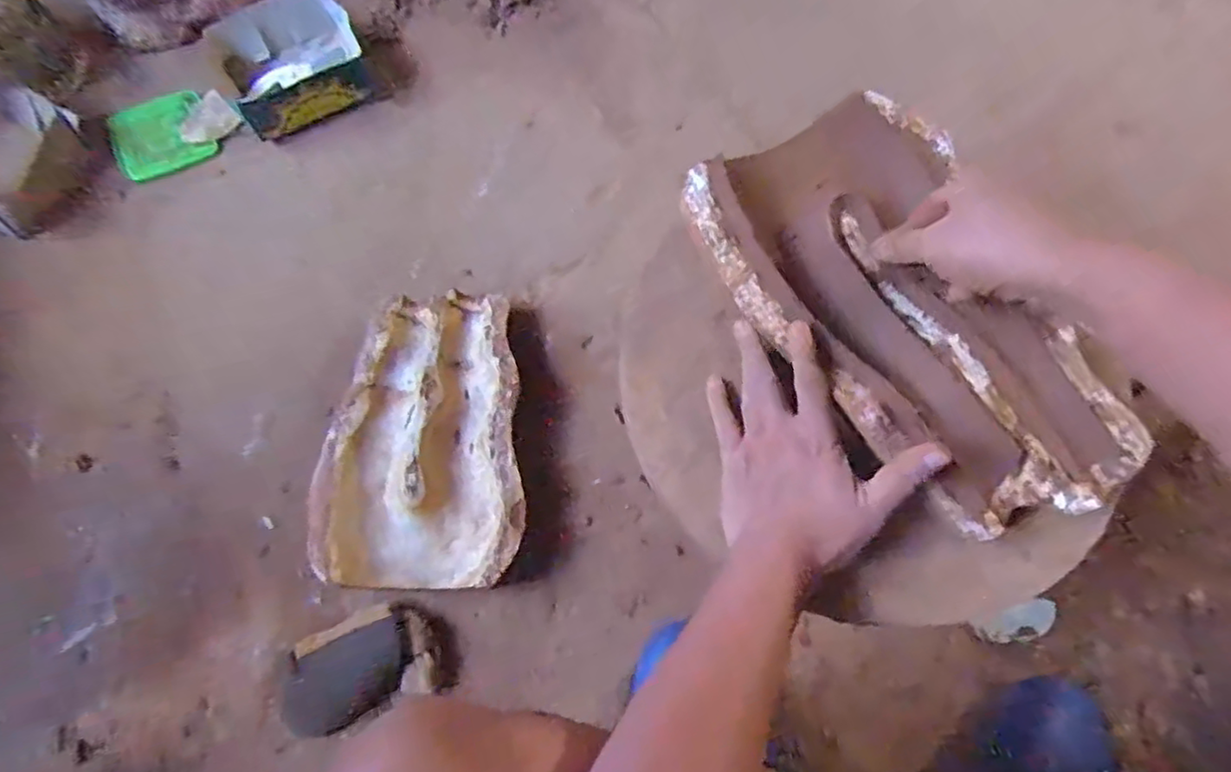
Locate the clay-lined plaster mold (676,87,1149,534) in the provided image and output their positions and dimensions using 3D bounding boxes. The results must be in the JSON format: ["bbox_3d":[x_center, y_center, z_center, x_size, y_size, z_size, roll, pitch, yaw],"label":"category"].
[{"bbox_3d":[0.216,-0.062,0.462,0.237,0.048,0.339,-25,73,-7],"label":"clay-lined plaster mold"}]

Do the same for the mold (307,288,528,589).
[{"bbox_3d":[-0.223,0.055,0.739,0.226,0.060,0.348,-5,71,0],"label":"mold"}]

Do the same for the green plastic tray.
[{"bbox_3d":[-0.642,-0.352,0.897,0.126,0.016,0.095,-28,109,-17],"label":"green plastic tray"}]

